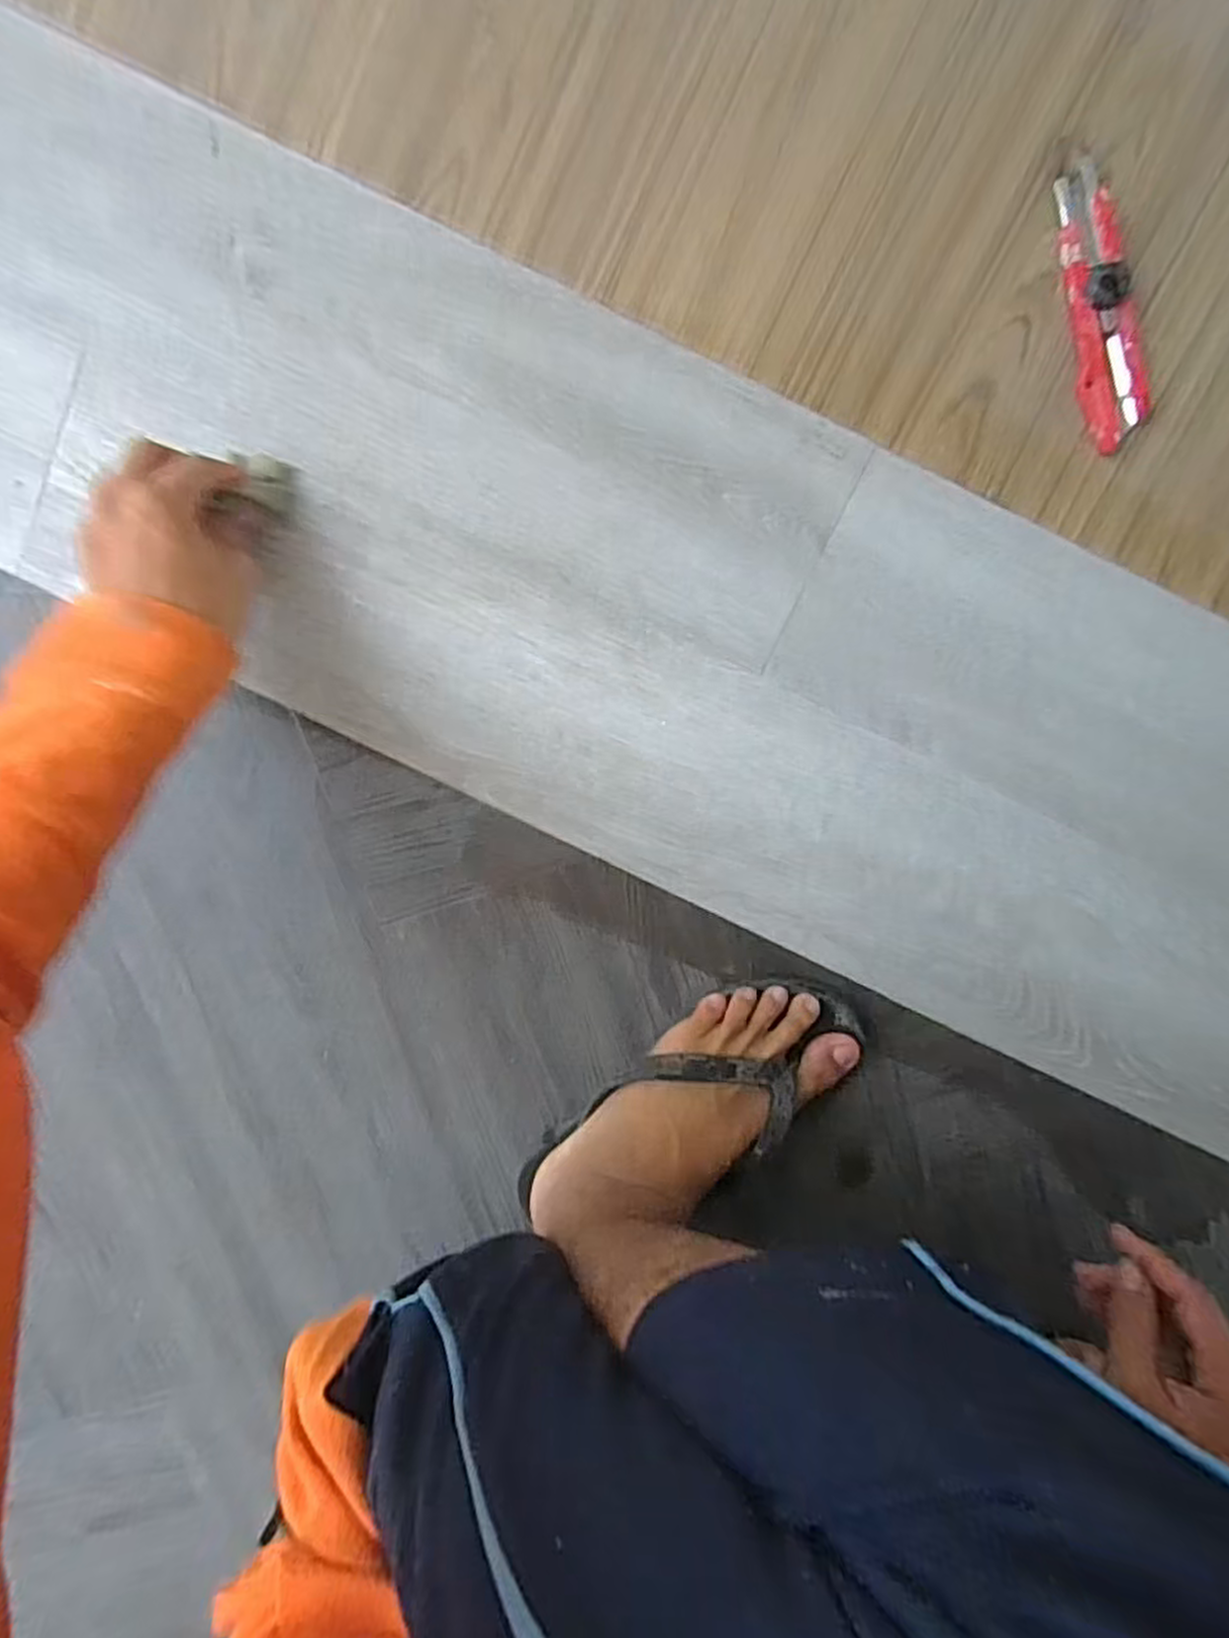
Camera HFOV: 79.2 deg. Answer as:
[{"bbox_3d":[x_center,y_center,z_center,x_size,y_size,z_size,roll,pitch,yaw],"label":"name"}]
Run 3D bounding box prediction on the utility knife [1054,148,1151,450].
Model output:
[{"bbox_3d":[0.277,-0.289,0.420,0.035,0.018,0.148,-14,98,5],"label":"utility knife"}]

